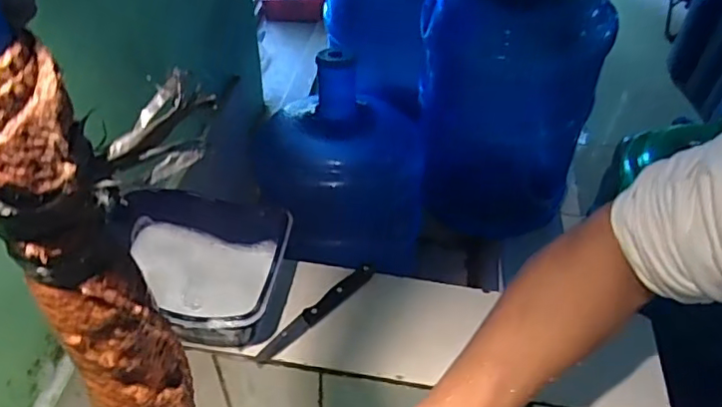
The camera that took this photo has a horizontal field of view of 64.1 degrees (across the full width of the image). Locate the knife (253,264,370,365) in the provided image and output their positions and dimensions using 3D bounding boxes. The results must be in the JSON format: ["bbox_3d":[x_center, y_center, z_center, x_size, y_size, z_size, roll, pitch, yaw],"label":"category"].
[{"bbox_3d":[-0.046,0.117,0.644,0.023,0.007,0.167,36,53,29],"label":"knife"}]

